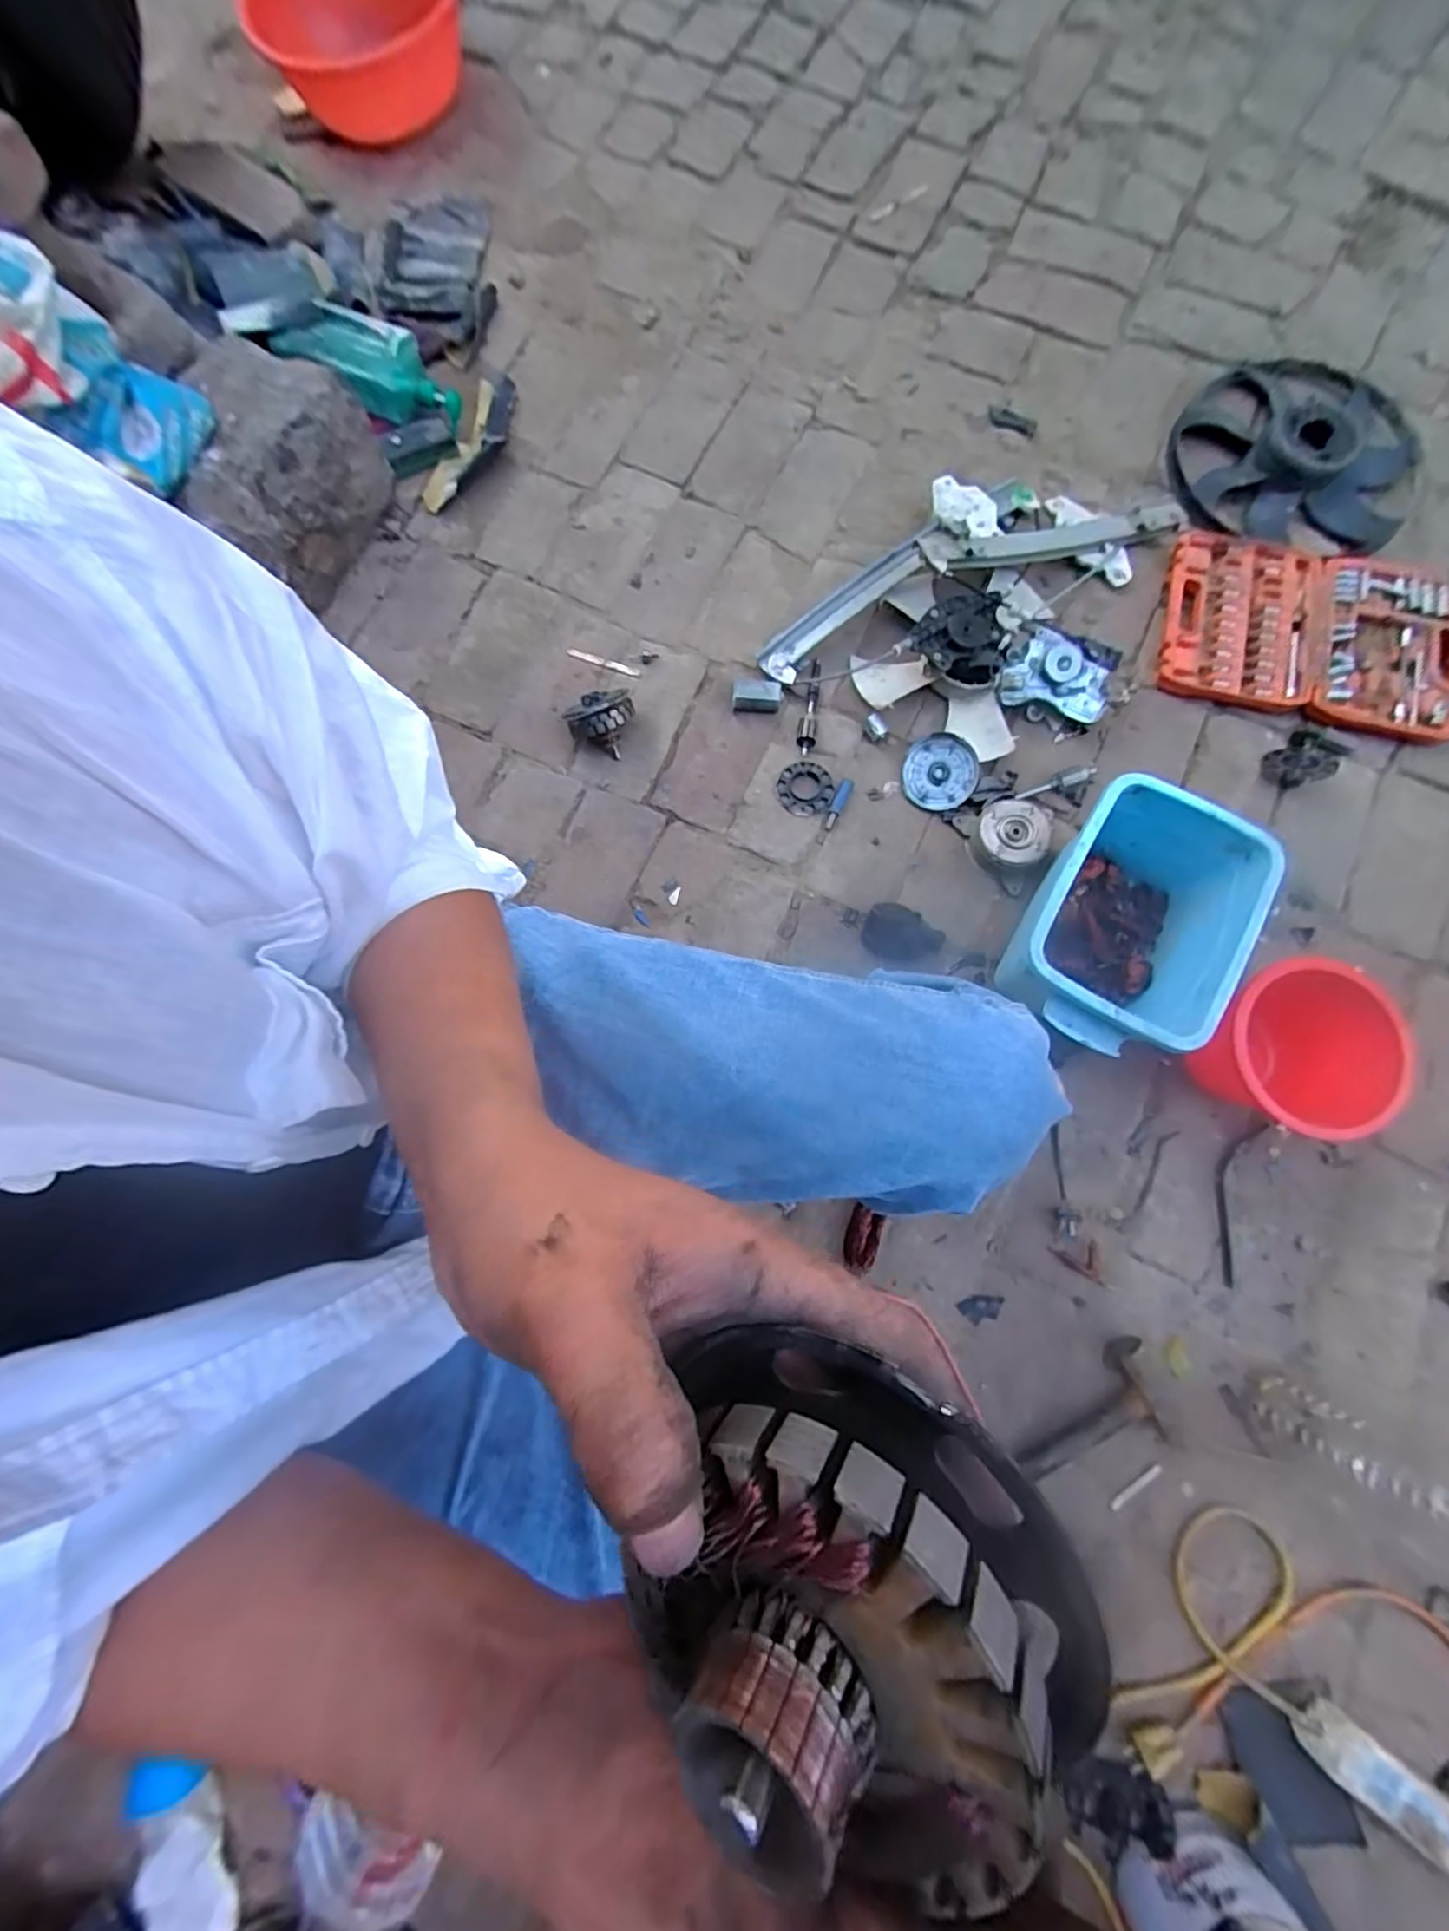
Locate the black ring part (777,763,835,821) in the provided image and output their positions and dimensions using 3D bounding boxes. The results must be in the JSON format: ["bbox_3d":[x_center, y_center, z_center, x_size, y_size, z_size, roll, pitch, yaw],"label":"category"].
[{"bbox_3d":[0.110,-0.240,0.867,0.075,0.008,0.081,0,78,0],"label":"black ring part"}]

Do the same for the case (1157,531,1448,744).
[{"bbox_3d":[0.801,-0.449,0.869,0.383,0.049,0.249,14,78,3],"label":"case"}]

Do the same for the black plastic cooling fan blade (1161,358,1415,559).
[{"bbox_3d":[0.842,-0.742,0.915,0.346,0.069,0.310,9,80,3],"label":"black plastic cooling fan blade"}]

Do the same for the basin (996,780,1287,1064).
[{"bbox_3d":[0.440,-0.039,0.723,0.193,0.163,0.277,32,82,7],"label":"basin"}]

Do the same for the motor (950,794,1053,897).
[{"bbox_3d":[0.381,-0.170,0.824,0.115,0.050,0.118,-28,79,-6],"label":"motor"}]

